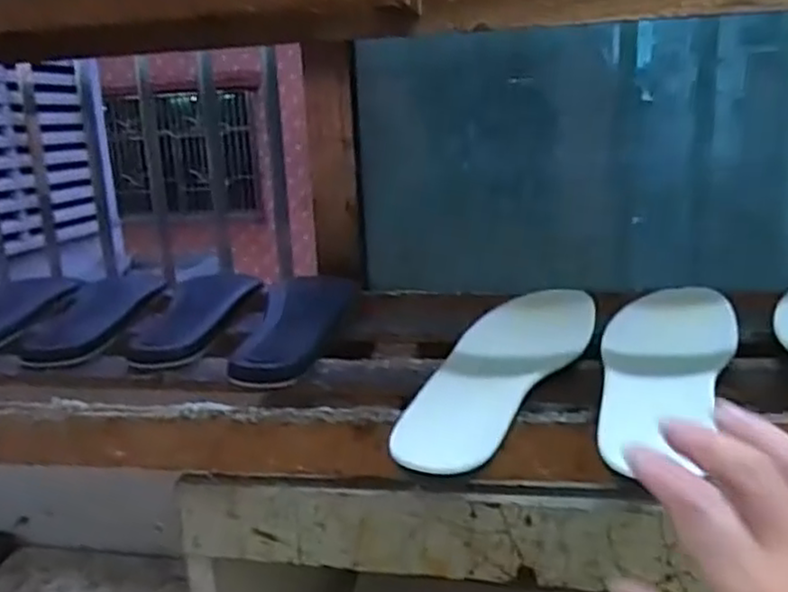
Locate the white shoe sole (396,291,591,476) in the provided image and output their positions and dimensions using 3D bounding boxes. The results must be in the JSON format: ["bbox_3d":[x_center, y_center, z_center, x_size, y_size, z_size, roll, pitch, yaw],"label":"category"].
[{"bbox_3d":[0.075,0.049,0.518,0.084,0.018,0.254,14,27,30],"label":"white shoe sole"}]

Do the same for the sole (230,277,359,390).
[{"bbox_3d":[-0.083,0.025,0.627,0.075,0.045,0.165,0,16,10],"label":"sole"}]

